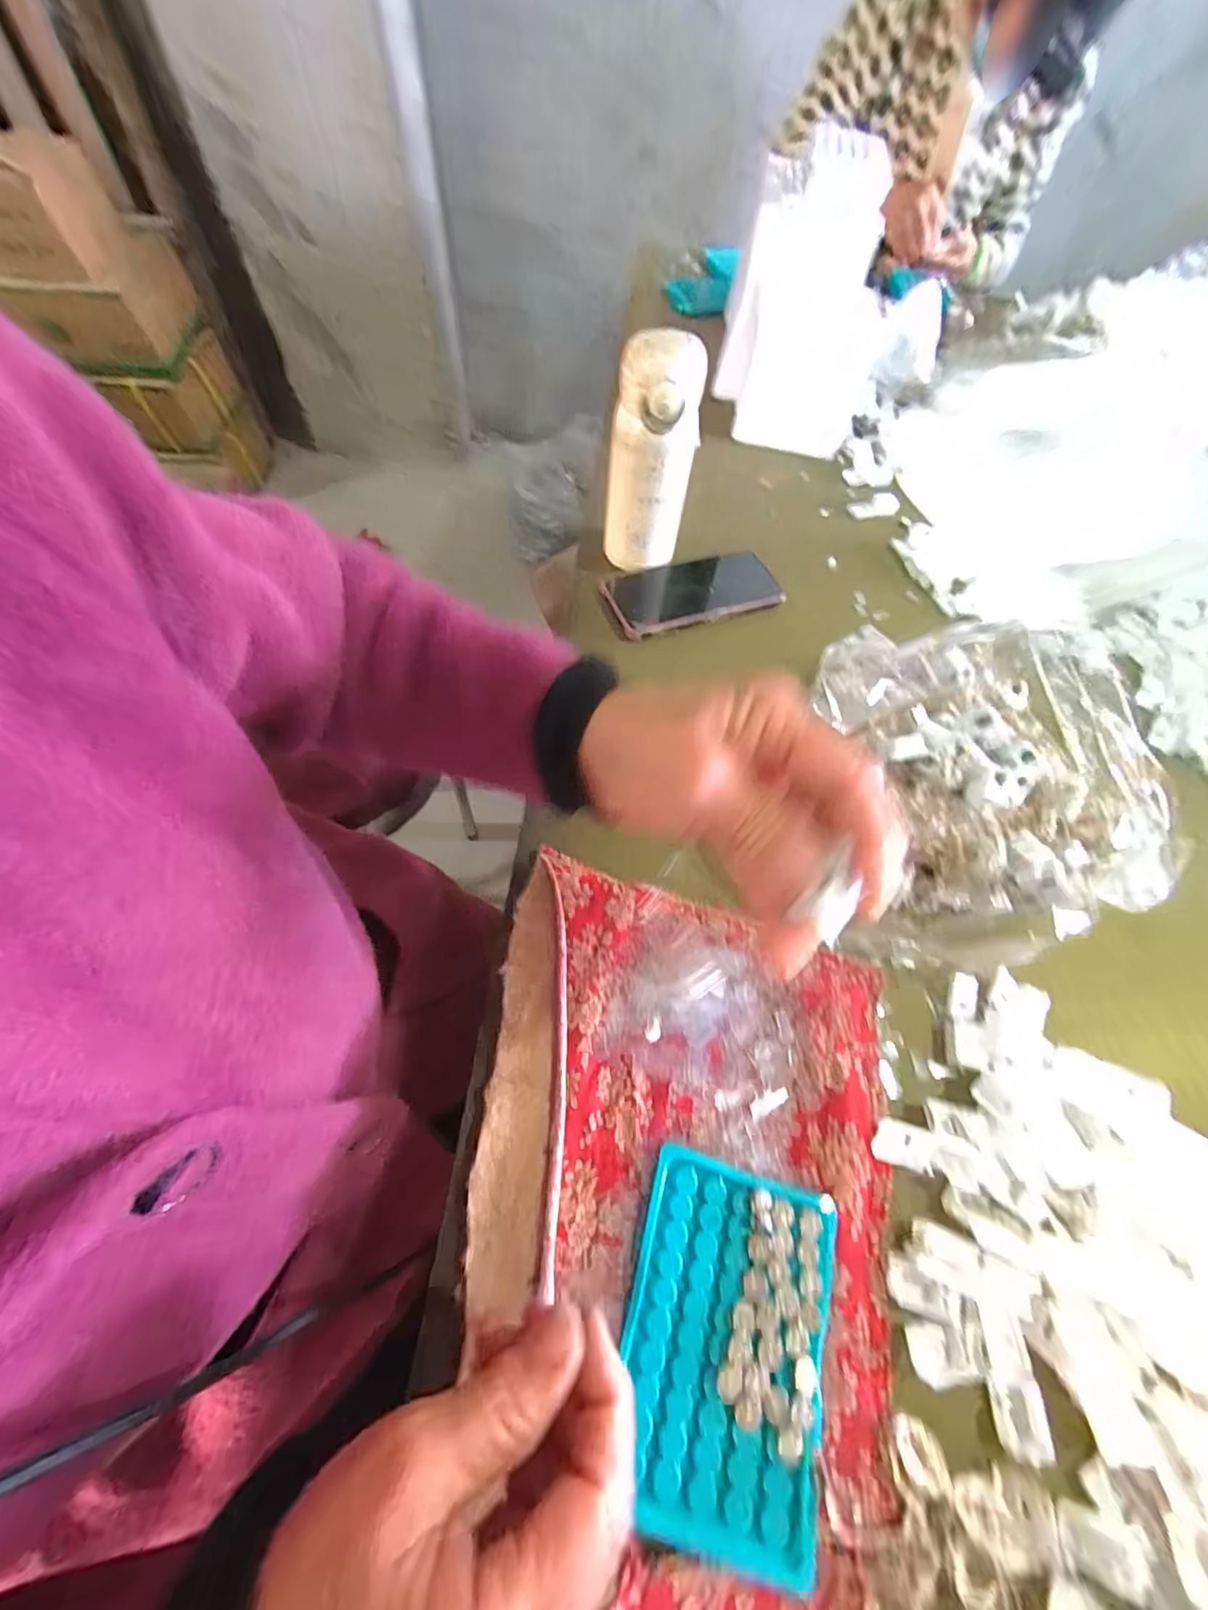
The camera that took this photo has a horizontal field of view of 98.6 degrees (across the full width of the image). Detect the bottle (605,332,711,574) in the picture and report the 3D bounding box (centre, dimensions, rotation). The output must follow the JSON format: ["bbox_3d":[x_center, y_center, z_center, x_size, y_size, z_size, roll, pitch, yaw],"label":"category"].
[{"bbox_3d":[0.037,-0.278,0.440,0.066,0.177,0.040,13,62,3],"label":"bottle"}]

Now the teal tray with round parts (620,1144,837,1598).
[{"bbox_3d":[0.057,0.249,0.243,0.091,0.005,0.133,17,62,5],"label":"teal tray with round parts"}]

